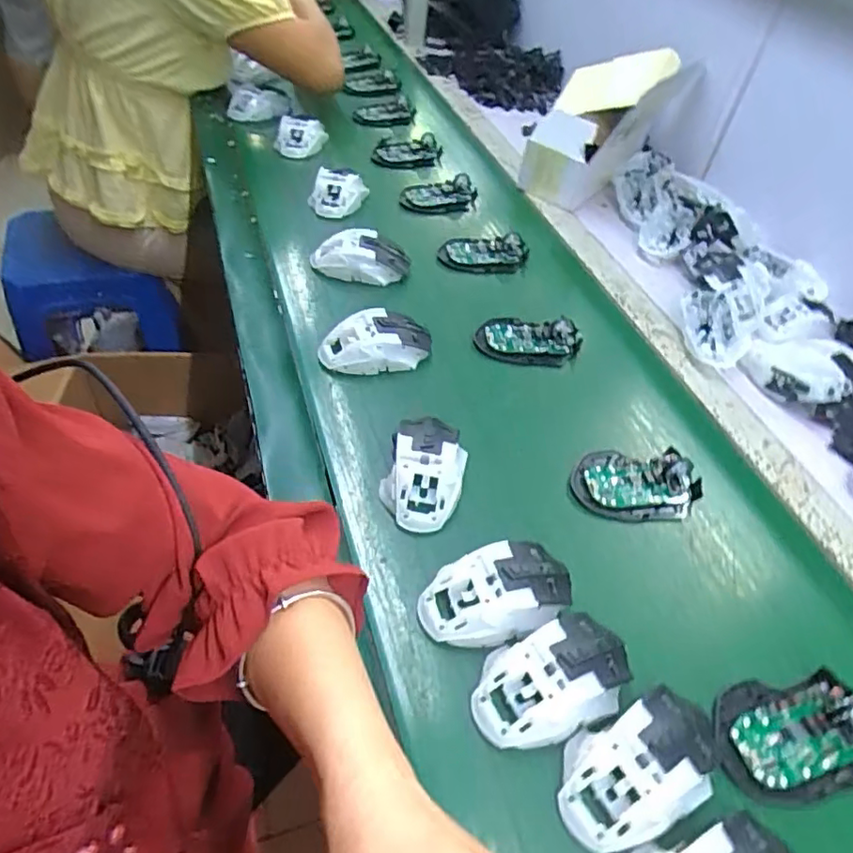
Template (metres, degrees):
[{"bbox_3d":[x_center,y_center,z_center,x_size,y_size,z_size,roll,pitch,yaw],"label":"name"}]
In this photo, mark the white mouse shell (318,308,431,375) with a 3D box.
[{"bbox_3d":[-0.051,-0.085,0.616,0.117,0.039,0.060,-7,49,-13],"label":"white mouse shell"}]

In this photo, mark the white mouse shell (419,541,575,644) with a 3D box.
[{"bbox_3d":[0.052,0.122,0.443,0.116,0.038,0.067,-13,51,-18],"label":"white mouse shell"}]

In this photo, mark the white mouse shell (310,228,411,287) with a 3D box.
[{"bbox_3d":[-0.080,-0.199,0.721,0.113,0.047,0.060,4,48,-4],"label":"white mouse shell"}]

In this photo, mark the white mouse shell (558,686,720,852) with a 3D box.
[{"bbox_3d":[0.135,0.211,0.372,0.110,0.034,0.064,-16,52,-20],"label":"white mouse shell"}]

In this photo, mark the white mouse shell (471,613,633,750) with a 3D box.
[{"bbox_3d":[0.085,0.171,0.404,0.110,0.039,0.066,-16,52,-20],"label":"white mouse shell"}]

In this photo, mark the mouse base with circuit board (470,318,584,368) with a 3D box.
[{"bbox_3d":[0.111,-0.094,0.654,0.113,0.032,0.057,11,48,3],"label":"mouse base with circuit board"}]

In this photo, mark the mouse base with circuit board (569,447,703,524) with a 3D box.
[{"bbox_3d":[0.190,0.051,0.541,0.113,0.027,0.069,5,48,-3],"label":"mouse base with circuit board"}]

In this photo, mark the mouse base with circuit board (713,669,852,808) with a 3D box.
[{"bbox_3d":[0.247,0.206,0.401,0.111,0.028,0.072,-2,48,-9],"label":"mouse base with circuit board"}]

